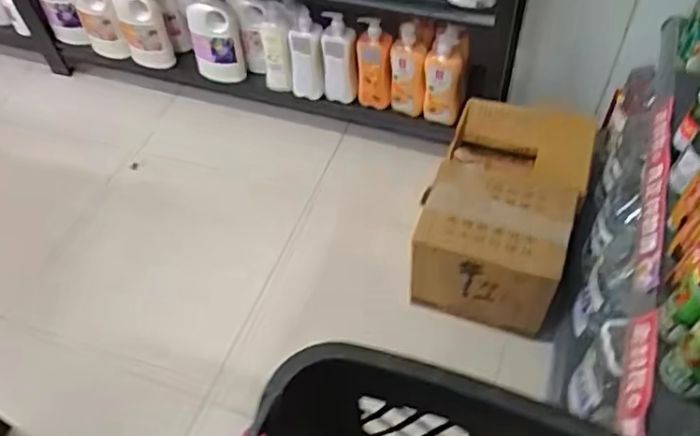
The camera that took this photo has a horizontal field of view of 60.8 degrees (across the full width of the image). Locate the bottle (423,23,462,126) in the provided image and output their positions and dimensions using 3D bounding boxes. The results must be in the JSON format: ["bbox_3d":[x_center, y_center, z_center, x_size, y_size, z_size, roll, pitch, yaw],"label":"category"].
[{"bbox_3d":[0.223,-0.337,1.434,0.087,0.256,0.056,4,54,7],"label":"bottle"}]

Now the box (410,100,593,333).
[{"bbox_3d":[0.344,-0.021,1.347,0.289,0.265,0.441,17,57,15],"label":"box"}]

